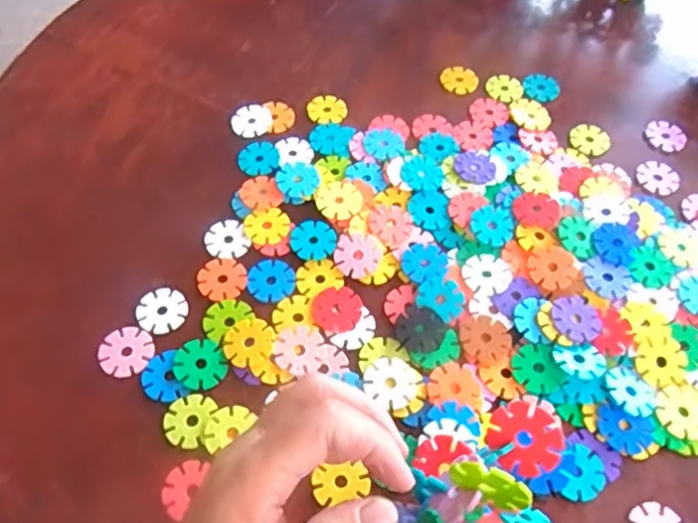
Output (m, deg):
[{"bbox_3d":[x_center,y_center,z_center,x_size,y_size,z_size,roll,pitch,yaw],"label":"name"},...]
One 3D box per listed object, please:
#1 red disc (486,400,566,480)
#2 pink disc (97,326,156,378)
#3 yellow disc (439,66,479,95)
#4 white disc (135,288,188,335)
[{"bbox_3d":[0.077,0.077,0.262,0.030,0.004,0.031,-3,81,22],"label":"red disc"},{"bbox_3d":[-0.136,0.054,0.367,0.032,0.004,0.031,2,58,-2],"label":"pink disc"},{"bbox_3d":[0.096,-0.158,0.521,0.032,0.004,0.030,2,58,-2],"label":"yellow disc"},{"bbox_3d":[-0.121,0.032,0.390,0.031,0.006,0.029,2,58,-2],"label":"white disc"}]

